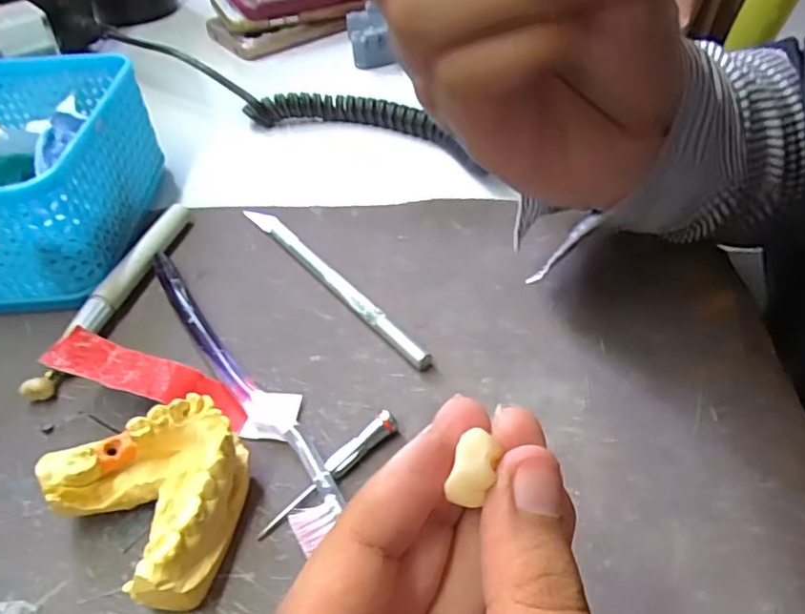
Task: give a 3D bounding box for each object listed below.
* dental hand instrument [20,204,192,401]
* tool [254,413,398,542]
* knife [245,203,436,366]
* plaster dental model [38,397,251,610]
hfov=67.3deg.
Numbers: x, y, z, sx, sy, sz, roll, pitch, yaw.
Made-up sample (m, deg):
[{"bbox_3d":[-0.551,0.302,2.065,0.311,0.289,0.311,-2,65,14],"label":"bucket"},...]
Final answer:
[{"bbox_3d":[-0.127,-0.008,0.271,0.012,0.014,0.120,10,47,11],"label":"dental hand instrument"},{"bbox_3d":[-0.025,0.056,0.208,0.059,0.009,0.007,-33,53,-27],"label":"tool"},{"bbox_3d":[-0.035,-0.015,0.279,0.008,0.009,0.139,-31,52,-26],"label":"knife"},{"bbox_3d":[-0.075,0.059,0.194,0.060,0.028,0.050,29,53,26],"label":"plaster dental model"}]

